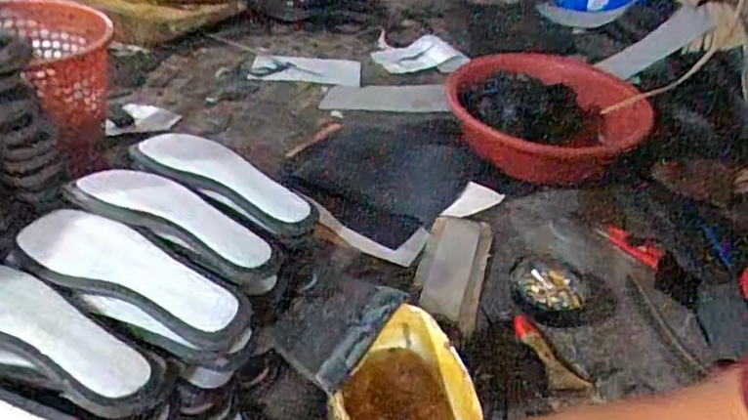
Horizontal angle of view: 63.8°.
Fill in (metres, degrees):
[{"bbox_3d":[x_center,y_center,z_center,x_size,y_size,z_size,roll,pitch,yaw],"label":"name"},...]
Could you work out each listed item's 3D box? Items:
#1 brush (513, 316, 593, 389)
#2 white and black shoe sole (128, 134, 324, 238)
[{"bbox_3d":[0.209,0.173,0.728,0.042,0.012,0.116,-12,40,-19],"label":"brush"},{"bbox_3d":[-0.167,-0.035,0.678,0.238,0.025,0.071,23,42,23],"label":"white and black shoe sole"}]

